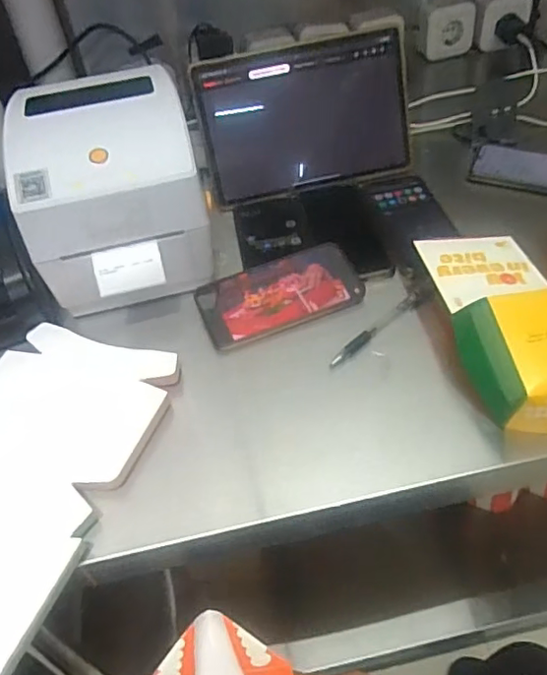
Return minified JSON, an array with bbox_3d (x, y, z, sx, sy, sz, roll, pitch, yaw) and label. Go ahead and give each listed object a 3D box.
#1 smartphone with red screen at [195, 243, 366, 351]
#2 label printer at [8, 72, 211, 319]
[{"bbox_3d":[0.007,-0.044,0.585,0.160,0.007,0.079,-21,64,-9],"label":"smartphone with red screen"},{"bbox_3d":[-0.160,-0.145,0.594,0.170,0.159,0.211,-14,47,-6],"label":"label printer"}]

